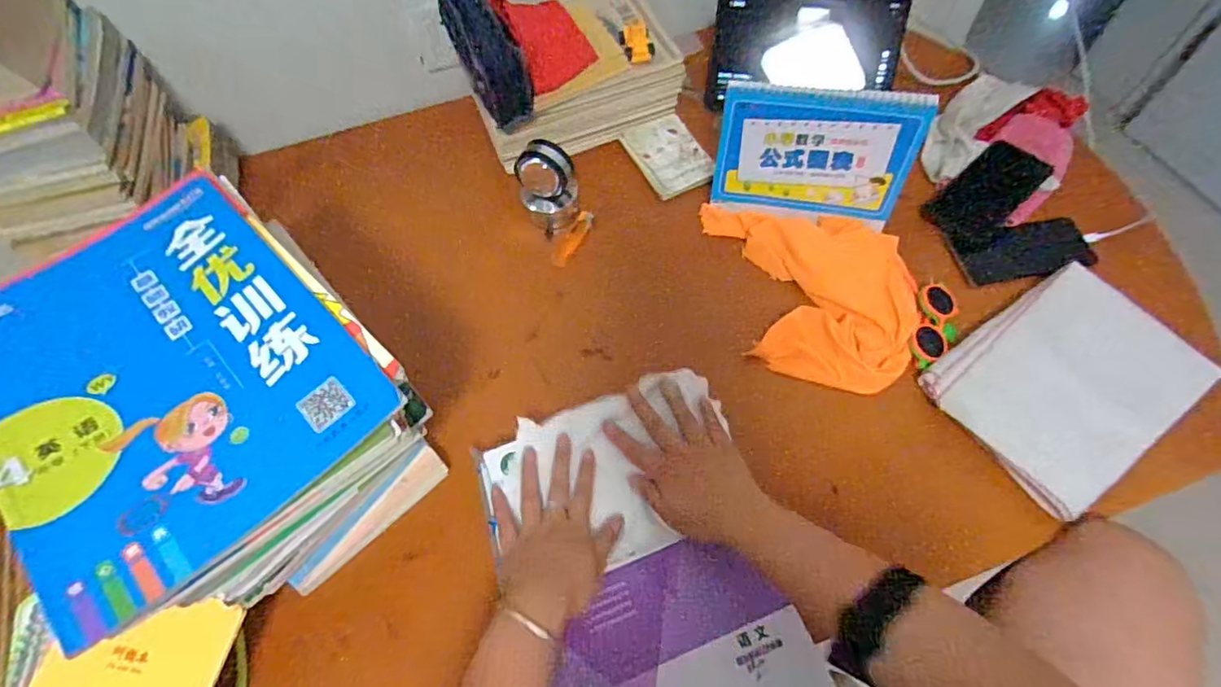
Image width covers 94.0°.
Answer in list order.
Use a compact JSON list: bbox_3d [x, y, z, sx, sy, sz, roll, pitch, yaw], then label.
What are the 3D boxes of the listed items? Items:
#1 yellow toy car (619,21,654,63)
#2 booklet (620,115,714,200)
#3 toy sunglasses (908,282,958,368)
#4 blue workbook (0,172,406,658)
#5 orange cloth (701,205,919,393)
[{"bbox_3d":[0.034,-0.384,0.724,0.038,0.022,0.054,-12,62,-3],"label":"yellow toy car"},{"bbox_3d":[0.078,-0.255,0.774,0.090,0.012,0.142,-20,57,-9],"label":"booklet"},{"bbox_3d":[0.357,-0.018,0.633,0.042,0.023,0.106,20,65,13],"label":"toy sunglasses"},{"bbox_3d":[-0.311,0.013,0.395,0.294,0.014,0.216,39,67,20],"label":"blue workbook"},{"bbox_3d":[0.221,-0.060,0.651,0.244,0.048,0.203,11,63,9],"label":"orange cloth"}]

